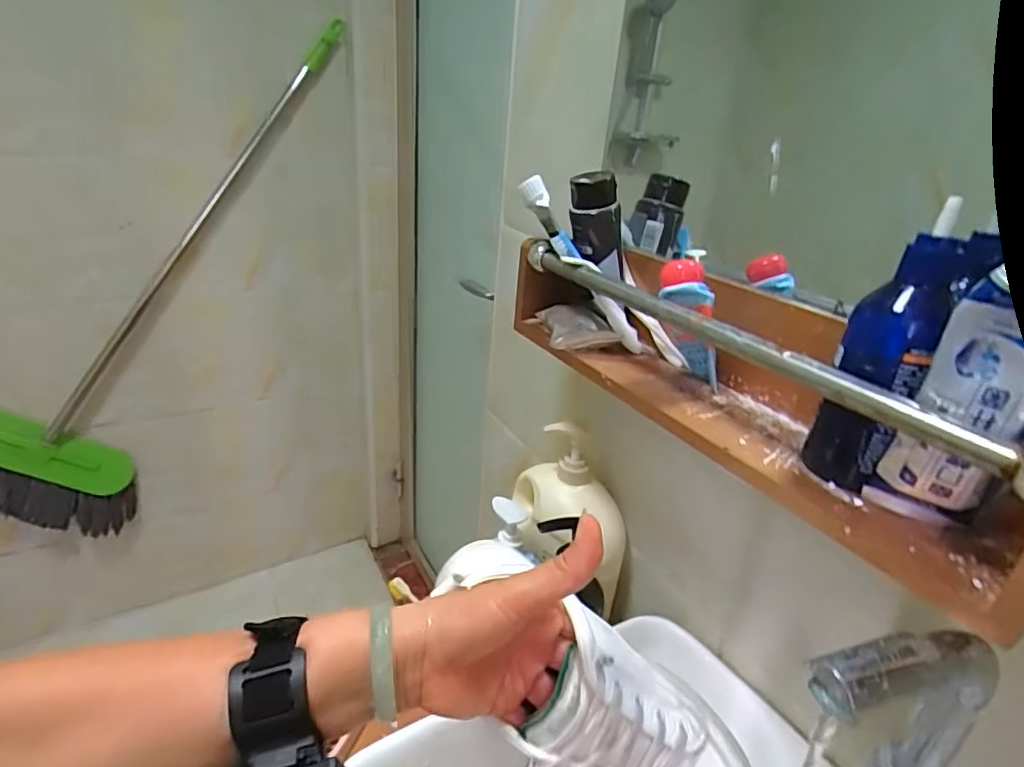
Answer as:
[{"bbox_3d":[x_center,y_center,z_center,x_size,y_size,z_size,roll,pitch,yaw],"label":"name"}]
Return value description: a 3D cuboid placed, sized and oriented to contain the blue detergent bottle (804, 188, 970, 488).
[{"bbox_3d":[0.213,-0.010,0.322,0.044,0.156,0.057,21,30,29],"label":"blue detergent bottle"}]

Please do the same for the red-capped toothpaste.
[{"bbox_3d":[0.146,-0.044,0.450,0.028,0.113,0.044,-32,38,-14],"label":"red-capped toothpaste"}]

